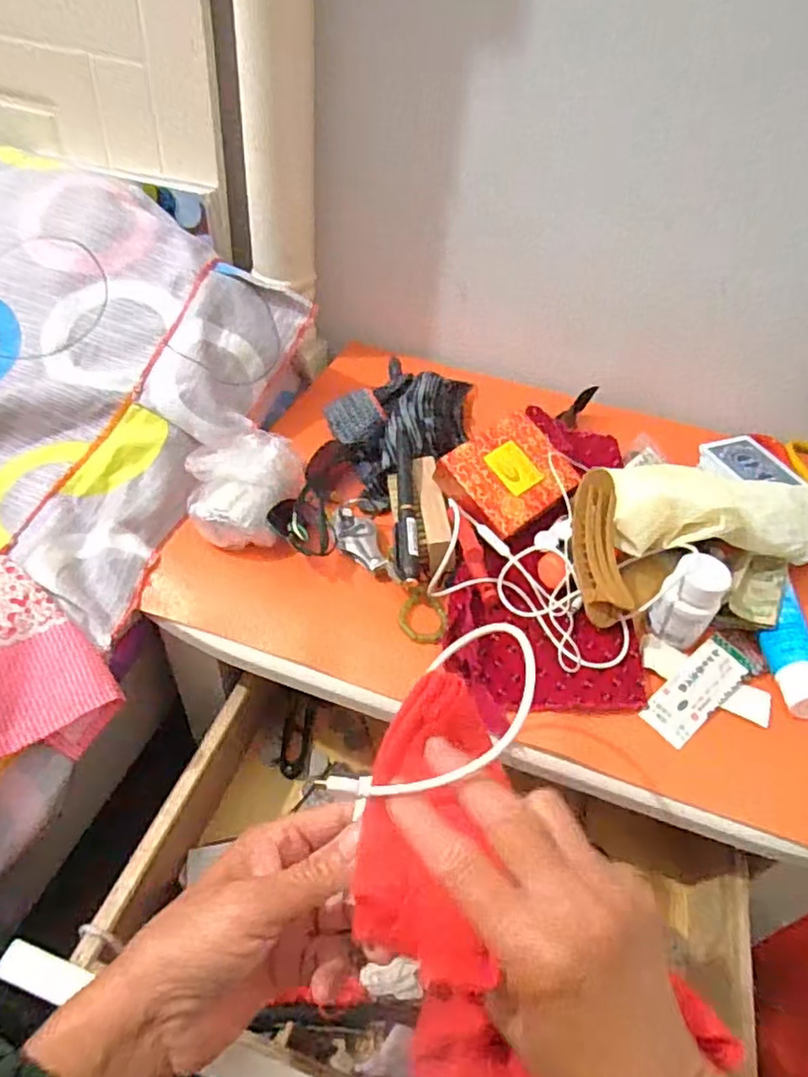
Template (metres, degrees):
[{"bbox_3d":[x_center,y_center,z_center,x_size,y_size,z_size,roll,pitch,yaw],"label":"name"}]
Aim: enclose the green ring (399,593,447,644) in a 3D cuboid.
[{"bbox_3d":[0.013,0.053,0.427,0.032,0.008,0.038,6,44,-1],"label":"green ring"}]

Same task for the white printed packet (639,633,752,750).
[{"bbox_3d":[0.188,0.095,0.405,0.085,0.006,0.030,-33,61,-24],"label":"white printed packet"}]

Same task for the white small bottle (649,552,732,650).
[{"bbox_3d":[0.186,0.040,0.415,0.034,0.052,0.033,34,50,25],"label":"white small bottle"}]

